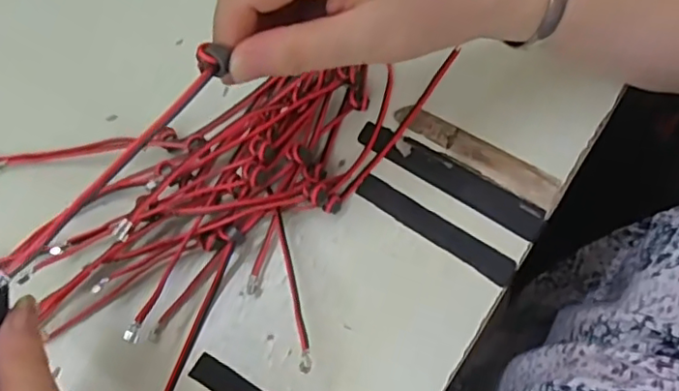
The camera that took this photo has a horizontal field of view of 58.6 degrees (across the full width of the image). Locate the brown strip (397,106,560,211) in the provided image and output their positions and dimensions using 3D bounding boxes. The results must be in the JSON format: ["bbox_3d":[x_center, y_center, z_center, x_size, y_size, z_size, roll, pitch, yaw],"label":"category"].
[{"bbox_3d":[0.078,-0.024,0.349,0.101,0.004,0.018,30,77,12],"label":"brown strip"}]

